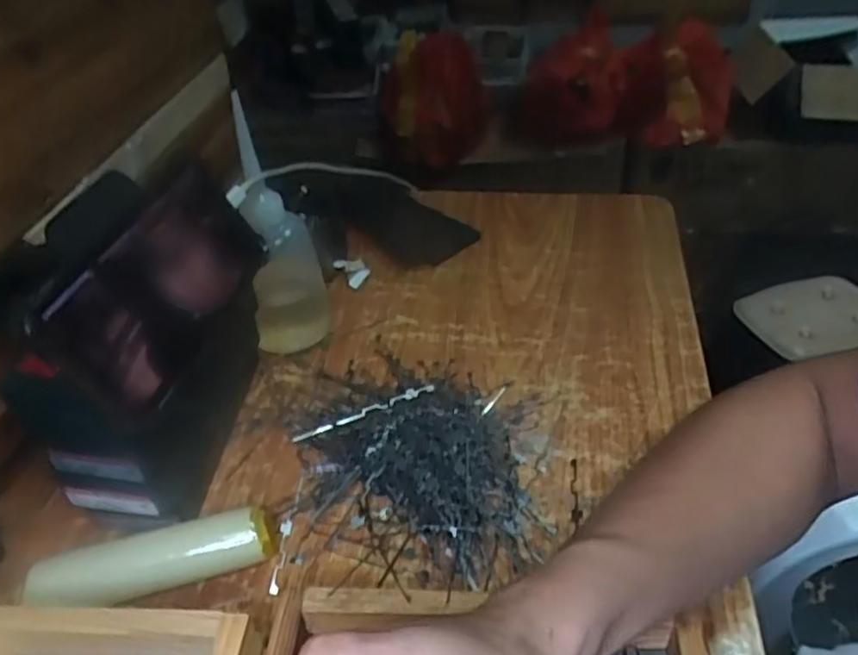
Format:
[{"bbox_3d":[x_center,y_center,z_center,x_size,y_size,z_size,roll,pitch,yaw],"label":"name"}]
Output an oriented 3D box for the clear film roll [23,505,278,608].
[{"bbox_3d":[-0.146,0.127,0.374,0.121,0.028,0.027,-13,41,-11],"label":"clear film roll"}]

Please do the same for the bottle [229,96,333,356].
[{"bbox_3d":[-0.107,-0.059,0.485,0.053,0.162,0.042,-8,40,-5],"label":"bottle"}]

